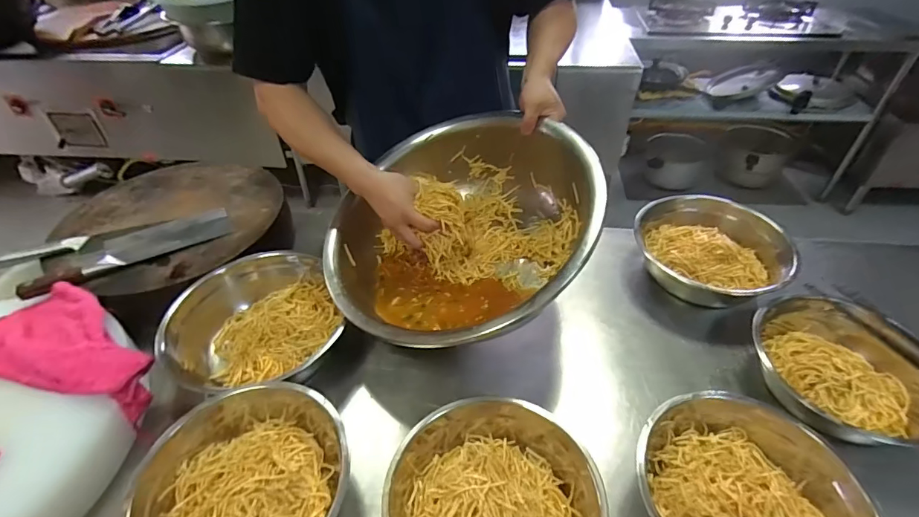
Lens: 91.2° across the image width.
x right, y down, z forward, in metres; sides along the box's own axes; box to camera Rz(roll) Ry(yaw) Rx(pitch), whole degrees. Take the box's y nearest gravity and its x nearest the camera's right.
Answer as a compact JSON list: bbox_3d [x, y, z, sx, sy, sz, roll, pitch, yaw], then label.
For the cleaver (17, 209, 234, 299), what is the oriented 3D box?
[{"bbox_3d":[-0.565,-0.017,0.780,0.310,0.032,0.088,-26,47,-26],"label":"cleaver"}]

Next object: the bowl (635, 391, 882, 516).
[{"bbox_3d":[0.320,0.264,0.505,0.235,0.064,0.232,-2,45,2],"label":"bowl"}]

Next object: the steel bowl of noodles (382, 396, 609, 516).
[{"bbox_3d":[0.042,0.263,0.525,0.228,0.074,0.257,5,46,9],"label":"steel bowl of noodles"}]

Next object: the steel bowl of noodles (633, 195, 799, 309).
[{"bbox_3d":[0.445,-0.021,0.789,0.217,0.098,0.237,-1,42,1],"label":"steel bowl of noodles"}]

